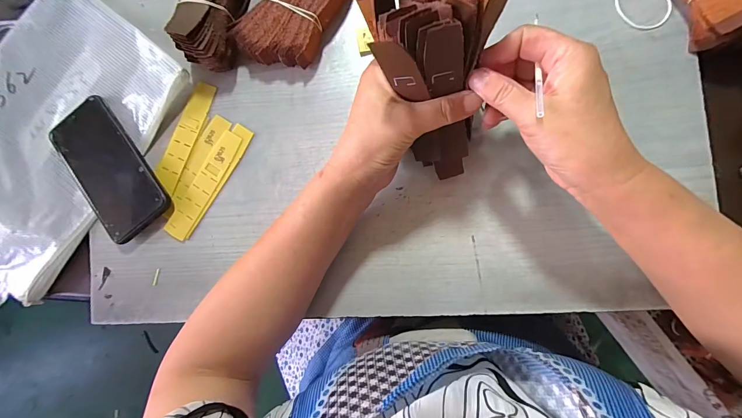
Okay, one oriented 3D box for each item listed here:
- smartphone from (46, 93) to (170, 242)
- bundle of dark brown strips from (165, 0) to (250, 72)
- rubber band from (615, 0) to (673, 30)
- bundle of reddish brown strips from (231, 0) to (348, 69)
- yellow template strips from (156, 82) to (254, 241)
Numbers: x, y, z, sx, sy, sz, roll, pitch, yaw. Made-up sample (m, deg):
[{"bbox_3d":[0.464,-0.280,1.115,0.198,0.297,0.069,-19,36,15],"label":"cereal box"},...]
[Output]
[{"bbox_3d":[-0.294,-0.045,0.370,0.078,0.010,0.158,-36,81,3],"label":"smartphone"},{"bbox_3d":[-0.167,-0.217,0.347,0.053,0.051,0.132,10,86,9],"label":"bundle of dark brown strips"},{"bbox_3d":[0.256,-0.196,0.315,0.046,0.004,0.056,-36,81,3],"label":"rubber band"},{"bbox_3d":[-0.080,-0.209,0.348,0.107,0.031,0.119,10,86,9],"label":"bundle of reddish brown strips"},{"bbox_3d":[-0.191,-0.051,0.367,0.080,0.008,0.153,30,89,9],"label":"yellow template strips"}]

